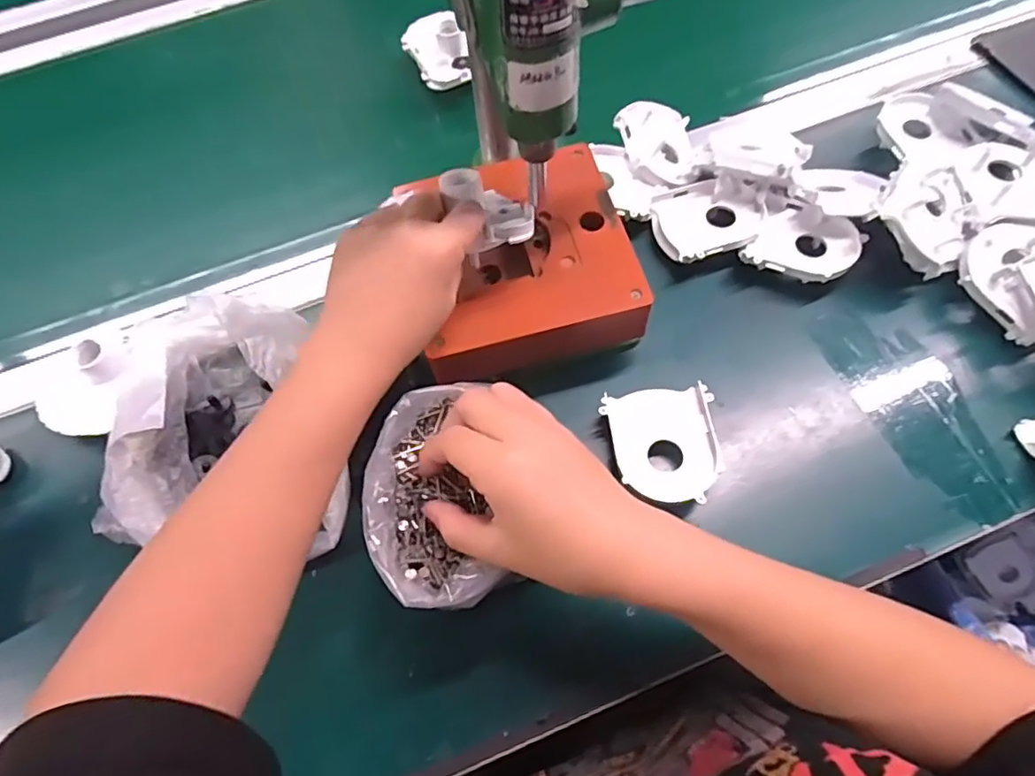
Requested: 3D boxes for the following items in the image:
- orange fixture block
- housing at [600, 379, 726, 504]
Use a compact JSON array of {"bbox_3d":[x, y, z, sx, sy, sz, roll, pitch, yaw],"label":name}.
[{"bbox_3d":[0.003,-0.084,0.425,0.149,0.050,0.153,-12,64,-2],"label":"orange fixture block"},{"bbox_3d":[0.098,0.040,0.396,0.069,0.027,0.079,-8,64,0],"label":"housing"}]

